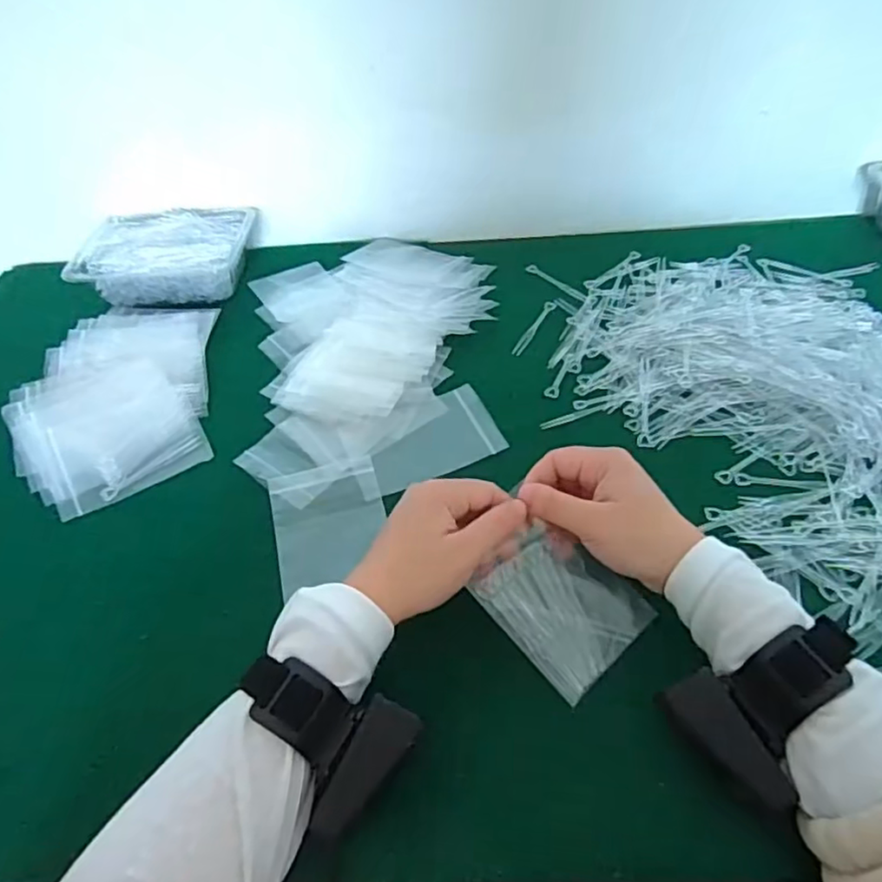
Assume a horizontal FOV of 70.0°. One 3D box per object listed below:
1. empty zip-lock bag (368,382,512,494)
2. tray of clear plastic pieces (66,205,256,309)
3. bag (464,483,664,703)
[{"bbox_3d":[-0.008,-0.003,0.522,0.106,0.006,0.078,-21,54,-11],"label":"empty zip-lock bag"},{"bbox_3d":[-0.294,-0.203,0.687,0.177,0.053,0.112,-4,48,0],"label":"tray of clear plastic pieces"},{"bbox_3d":[0.074,0.101,0.392,0.075,0.007,0.090,-42,77,-16],"label":"bag"}]

